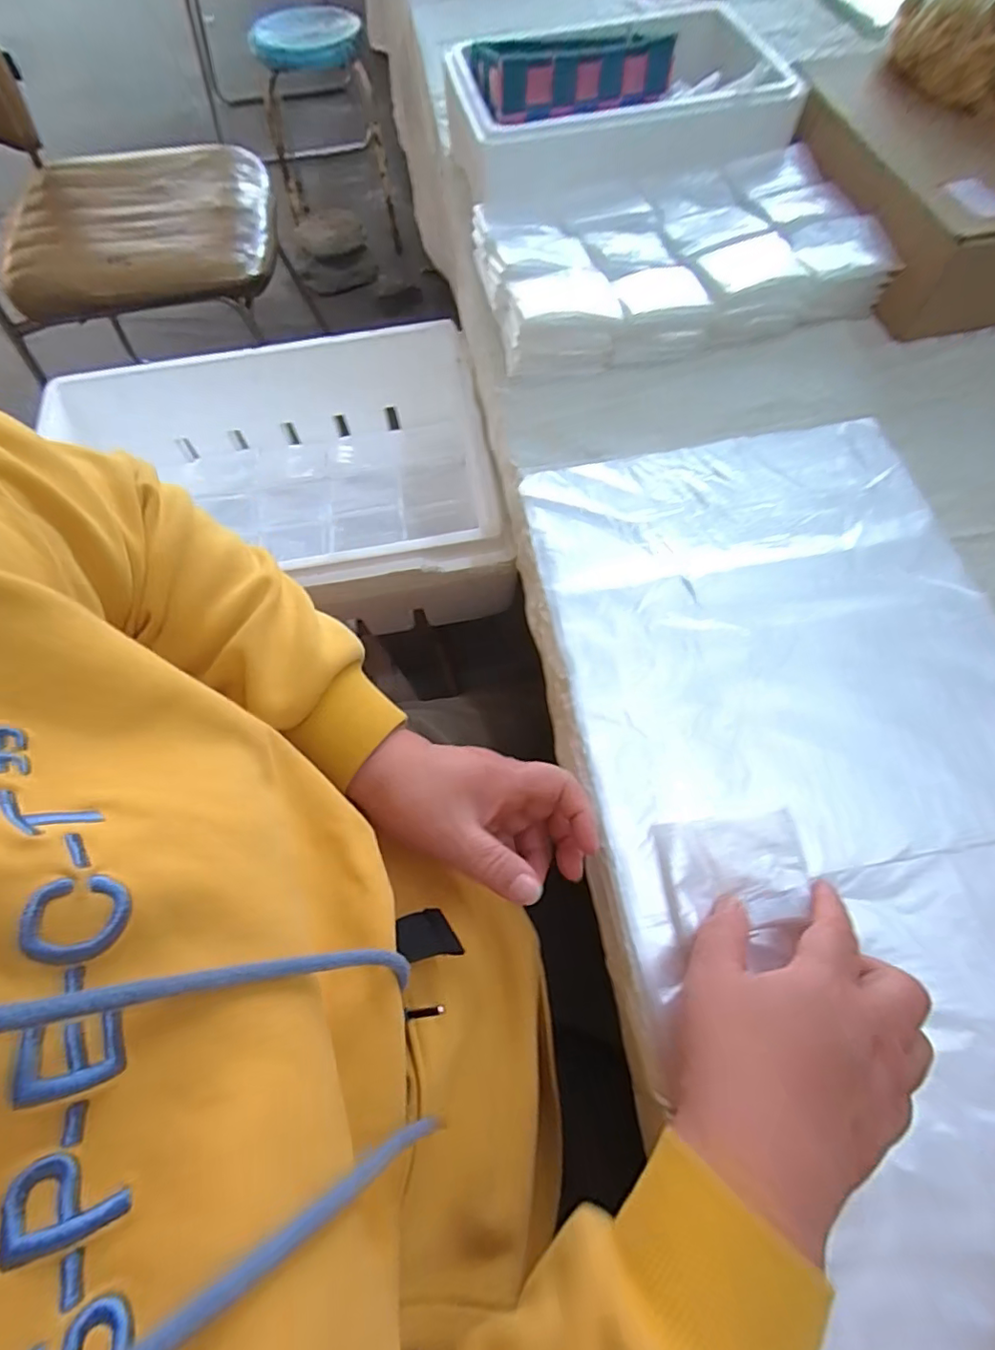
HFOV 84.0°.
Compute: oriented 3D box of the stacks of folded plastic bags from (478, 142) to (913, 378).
[{"bbox_3d":[0.160,-0.391,0.512,0.358,0.054,0.209,-15,67,-6],"label":"stacks of folded plastic bags"}]

